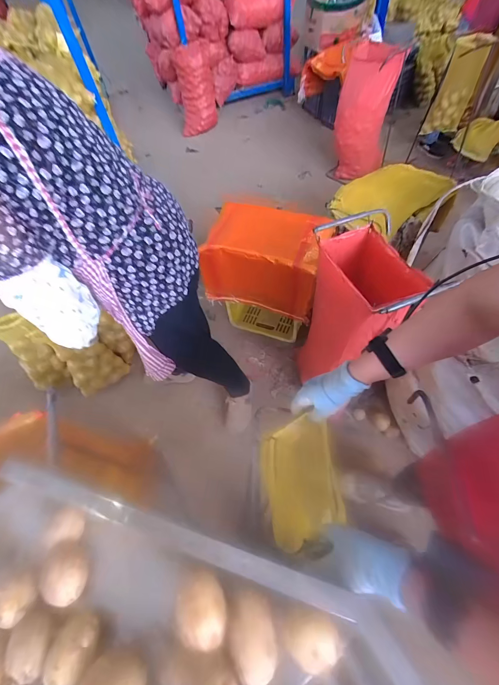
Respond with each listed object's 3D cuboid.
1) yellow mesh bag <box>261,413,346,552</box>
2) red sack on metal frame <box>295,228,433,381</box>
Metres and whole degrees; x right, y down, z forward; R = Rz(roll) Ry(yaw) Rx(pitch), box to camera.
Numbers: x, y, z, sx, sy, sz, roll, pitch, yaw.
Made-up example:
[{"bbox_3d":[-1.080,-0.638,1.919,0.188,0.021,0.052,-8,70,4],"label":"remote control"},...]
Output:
[{"bbox_3d":[0.083,0.228,0.499,0.117,0.038,0.188,-6,62,0],"label":"yellow mesh bag"},{"bbox_3d":[0.343,-0.046,1.037,0.247,0.629,0.312,-18,58,-7],"label":"red sack on metal frame"}]

